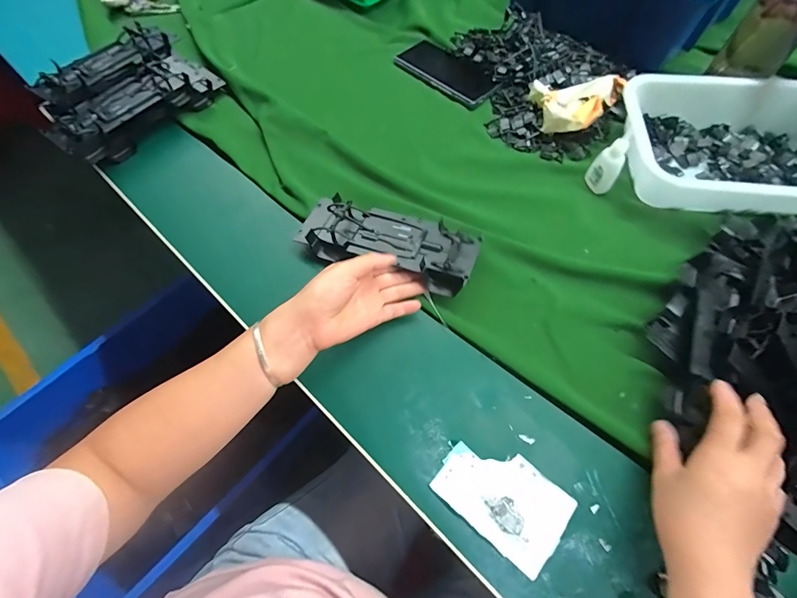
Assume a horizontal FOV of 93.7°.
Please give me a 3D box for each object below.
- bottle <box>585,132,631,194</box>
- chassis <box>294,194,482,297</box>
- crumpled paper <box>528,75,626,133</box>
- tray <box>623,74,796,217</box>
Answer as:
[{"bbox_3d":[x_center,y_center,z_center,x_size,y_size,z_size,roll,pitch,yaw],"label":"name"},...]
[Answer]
[{"bbox_3d":[0.244,-0.155,0.433,0.024,0.066,0.029,-16,64,-8],"label":"bottle"},{"bbox_3d":[-0.015,-0.063,0.398,0.194,0.026,0.073,18,67,14],"label":"chassis"},{"bbox_3d":[0.241,-0.249,0.481,0.125,0.029,0.080,-6,63,-3],"label":"crumpled paper"},{"bbox_3d":[0.397,-0.174,0.442,0.248,0.065,0.186,7,64,4],"label":"tray"}]

